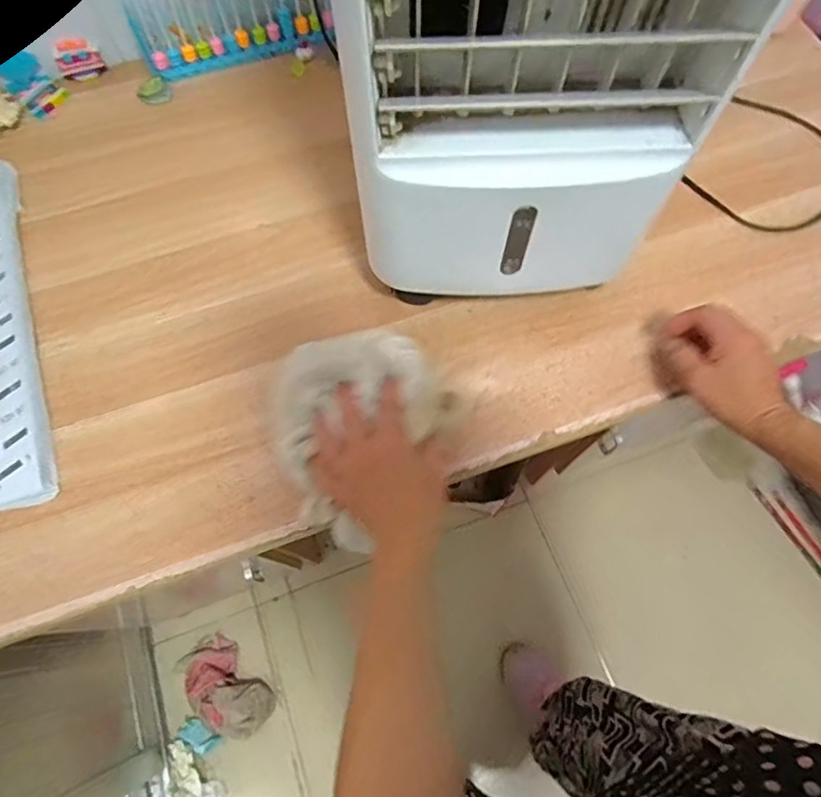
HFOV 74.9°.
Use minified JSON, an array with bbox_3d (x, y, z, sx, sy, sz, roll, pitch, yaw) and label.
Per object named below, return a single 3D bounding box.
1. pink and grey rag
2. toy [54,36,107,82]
[{"bbox_3d":[-0.352,0.543,1.002,0.116,0.045,0.198,-42,75,-14],"label":"pink and grey rag"},{"bbox_3d":[-0.377,-0.385,0.609,0.046,0.036,0.021,-24,72,-9],"label":"toy"}]

